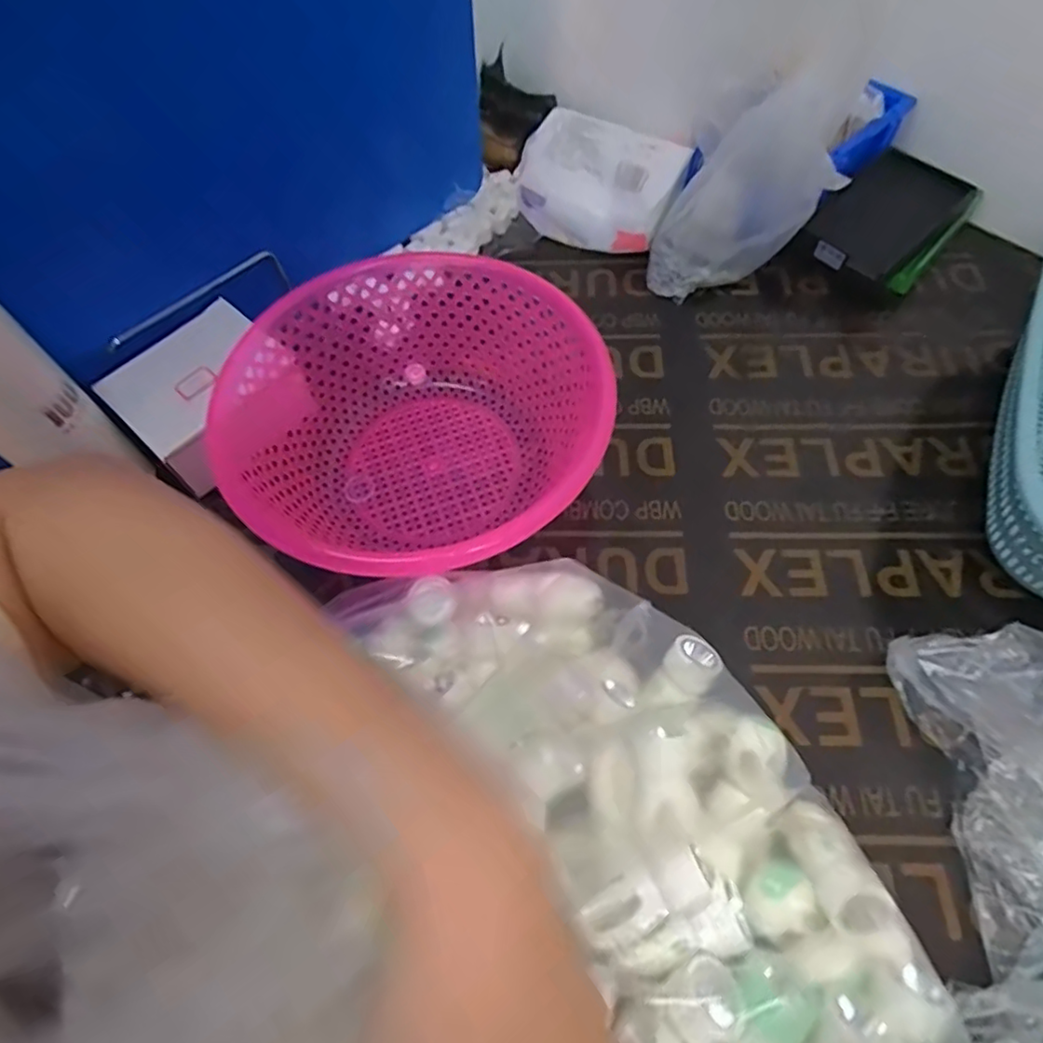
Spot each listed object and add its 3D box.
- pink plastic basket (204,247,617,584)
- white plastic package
[{"bbox_3d":[-0.066,-0.065,0.455,0.252,0.106,0.250,-1,62,3],"label":"pink plastic basket"},{"bbox_3d":[0.074,-0.330,0.609,0.154,0.081,0.094,23,65,15],"label":"white plastic package"}]

